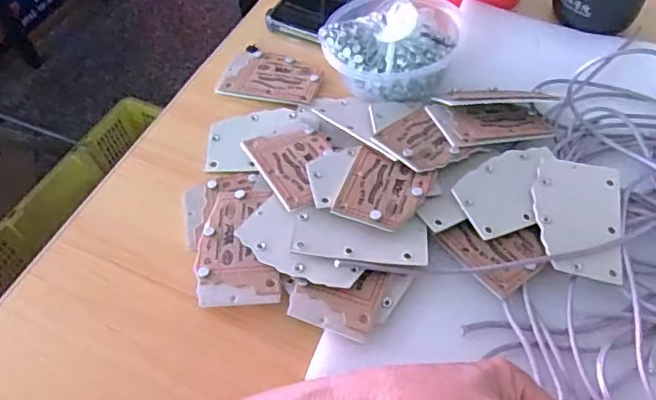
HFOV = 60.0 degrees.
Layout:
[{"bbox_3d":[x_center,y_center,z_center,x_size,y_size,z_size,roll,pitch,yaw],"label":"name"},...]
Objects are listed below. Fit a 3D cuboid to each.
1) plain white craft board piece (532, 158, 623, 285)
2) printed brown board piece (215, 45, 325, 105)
[{"bbox_3d":[0.161,0.010,0.366,0.054,0.004,0.084,13,59,3],"label":"plain white craft board piece"},{"bbox_3d":[-0.047,-0.105,0.482,0.084,0.007,0.059,15,57,12],"label":"printed brown board piece"}]

